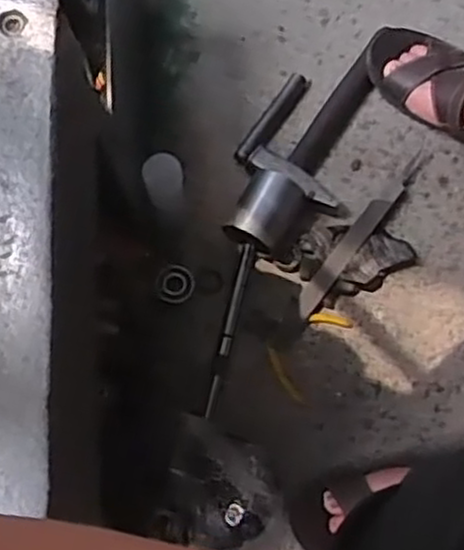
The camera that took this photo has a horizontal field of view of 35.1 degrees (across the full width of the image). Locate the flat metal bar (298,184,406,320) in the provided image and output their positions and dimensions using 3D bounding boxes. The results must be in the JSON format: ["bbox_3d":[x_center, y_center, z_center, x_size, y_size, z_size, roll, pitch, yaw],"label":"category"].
[{"bbox_3d":[0.140,-0.034,0.883,0.026,0.009,0.200,36,78,12],"label":"flat metal bar"}]

